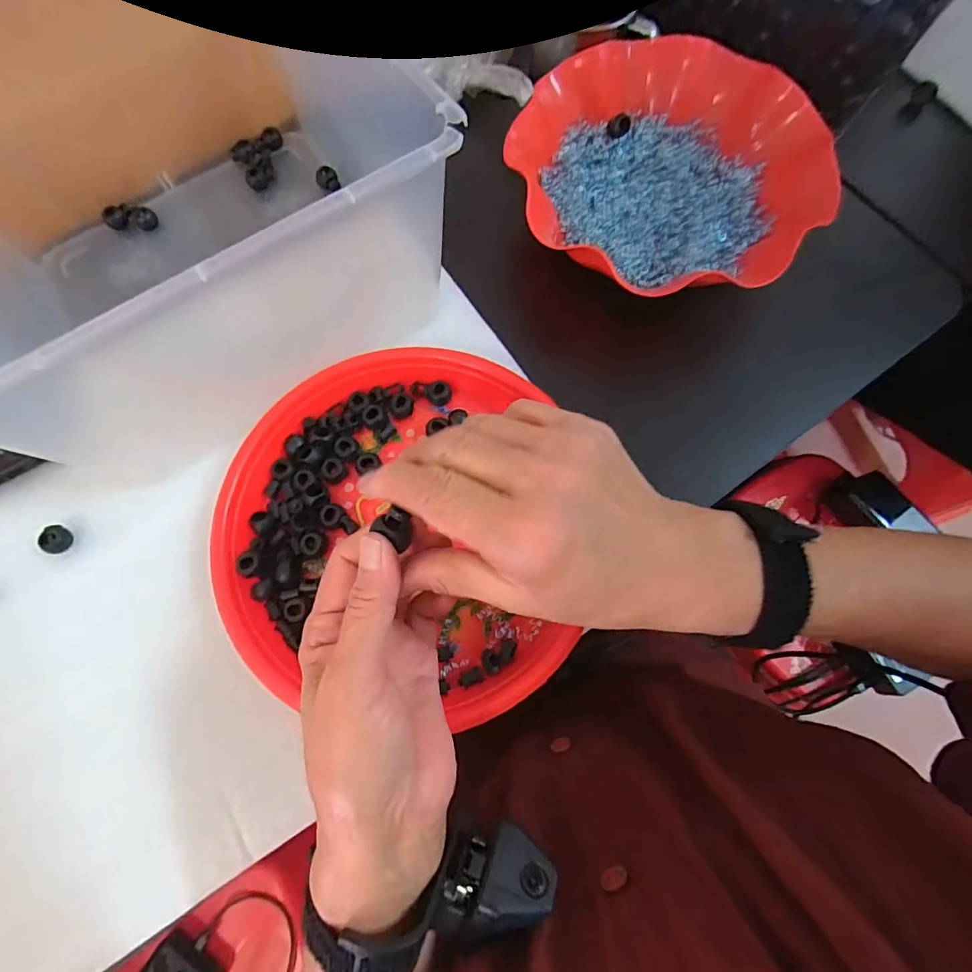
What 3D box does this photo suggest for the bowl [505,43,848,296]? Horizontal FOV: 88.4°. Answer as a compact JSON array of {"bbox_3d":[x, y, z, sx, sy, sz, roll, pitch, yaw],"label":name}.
[{"bbox_3d":[0.134,-0.238,0.384,0.222,0.054,0.220,0,74,1],"label":"bowl"}]

